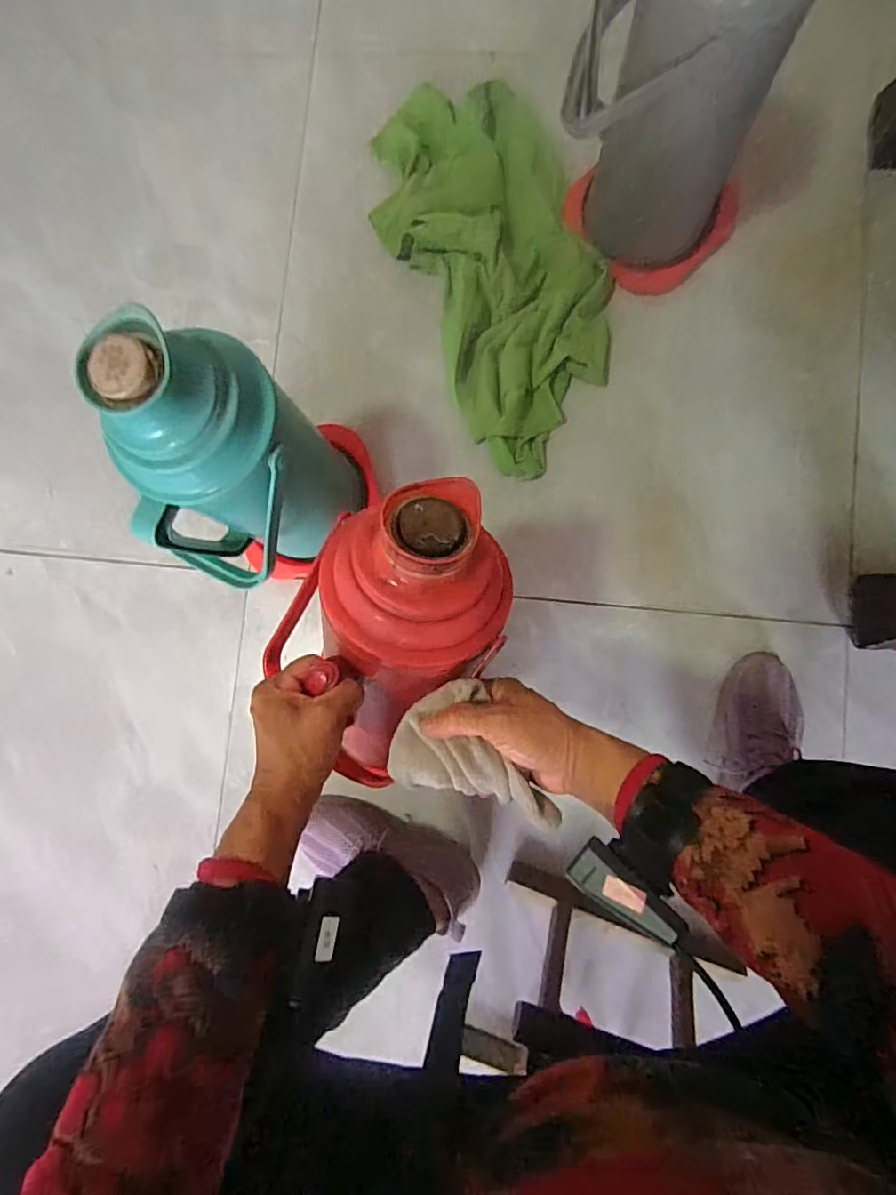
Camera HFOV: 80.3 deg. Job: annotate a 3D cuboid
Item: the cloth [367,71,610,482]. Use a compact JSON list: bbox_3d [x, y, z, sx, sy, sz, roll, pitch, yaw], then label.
[{"bbox_3d":[0.072,-0.463,0.725,0.254,0.076,0.555,-24,84,4],"label":"cloth"}]

